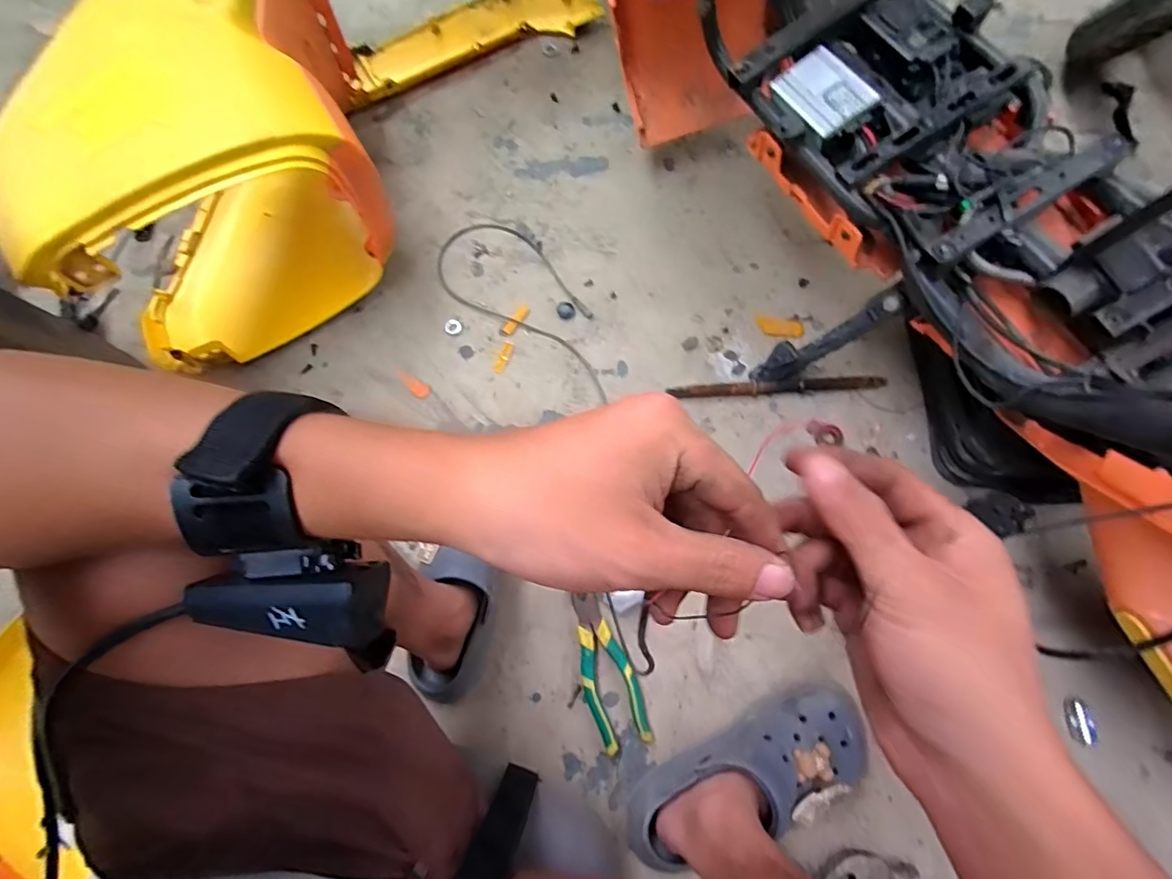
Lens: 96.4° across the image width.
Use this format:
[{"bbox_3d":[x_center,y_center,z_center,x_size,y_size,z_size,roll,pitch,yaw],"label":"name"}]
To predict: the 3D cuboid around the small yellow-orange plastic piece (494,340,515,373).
[{"bbox_3d":[-0.112,-0.112,0.711,0.012,0.004,0.047,20,76,6],"label":"small yellow-orange plastic piece"}]

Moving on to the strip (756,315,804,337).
[{"bbox_3d":[0.267,-0.155,0.723,0.062,0.007,0.028,13,75,5],"label":"strip"}]

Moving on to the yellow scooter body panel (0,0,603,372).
[{"bbox_3d":[-0.313,-0.463,0.661,0.268,0.288,0.792,27,77,8],"label":"yellow scooter body panel"}]

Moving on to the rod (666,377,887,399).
[{"bbox_3d":[0.252,-0.070,0.685,0.282,0.018,0.017,-3,74,0],"label":"rod"}]

